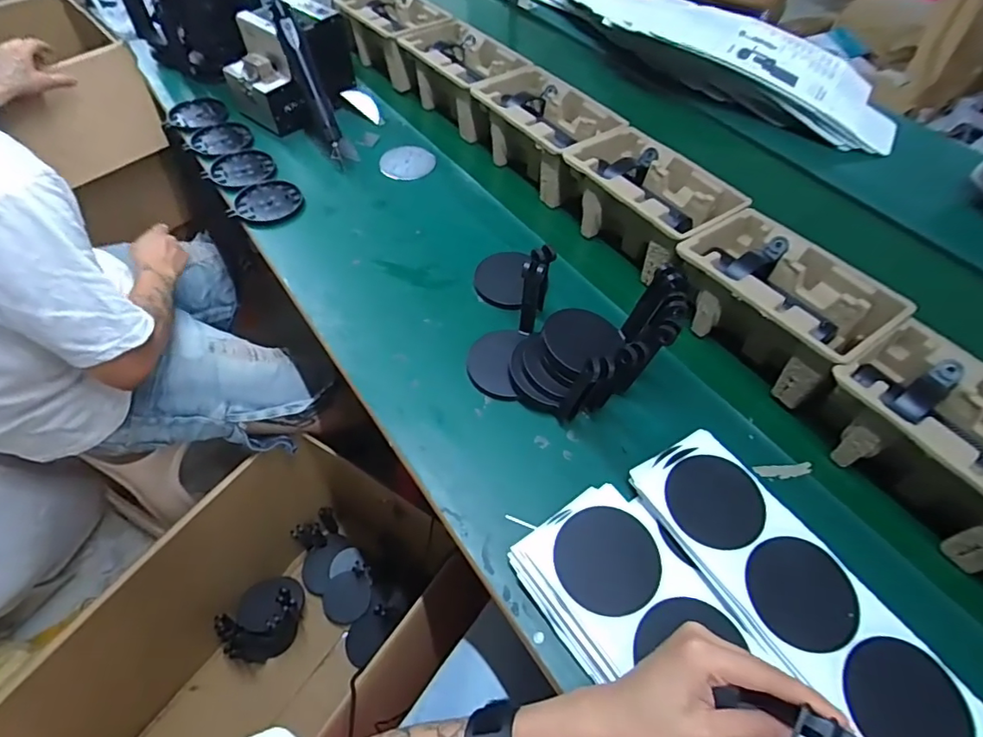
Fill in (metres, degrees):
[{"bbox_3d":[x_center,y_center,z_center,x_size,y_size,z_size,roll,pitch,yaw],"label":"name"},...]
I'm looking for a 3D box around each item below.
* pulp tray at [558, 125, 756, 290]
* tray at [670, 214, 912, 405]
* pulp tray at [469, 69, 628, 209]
[{"bbox_3d":[0.216,-0.236,0.749,0.139,0.096,0.231,-30,61,-20],"label":"pulp tray"},{"bbox_3d":[0.339,-0.079,0.639,0.148,0.106,0.225,-30,61,-21],"label":"tray"},{"bbox_3d":[0.081,-0.386,0.858,0.145,0.093,0.245,-33,62,-22],"label":"pulp tray"}]

